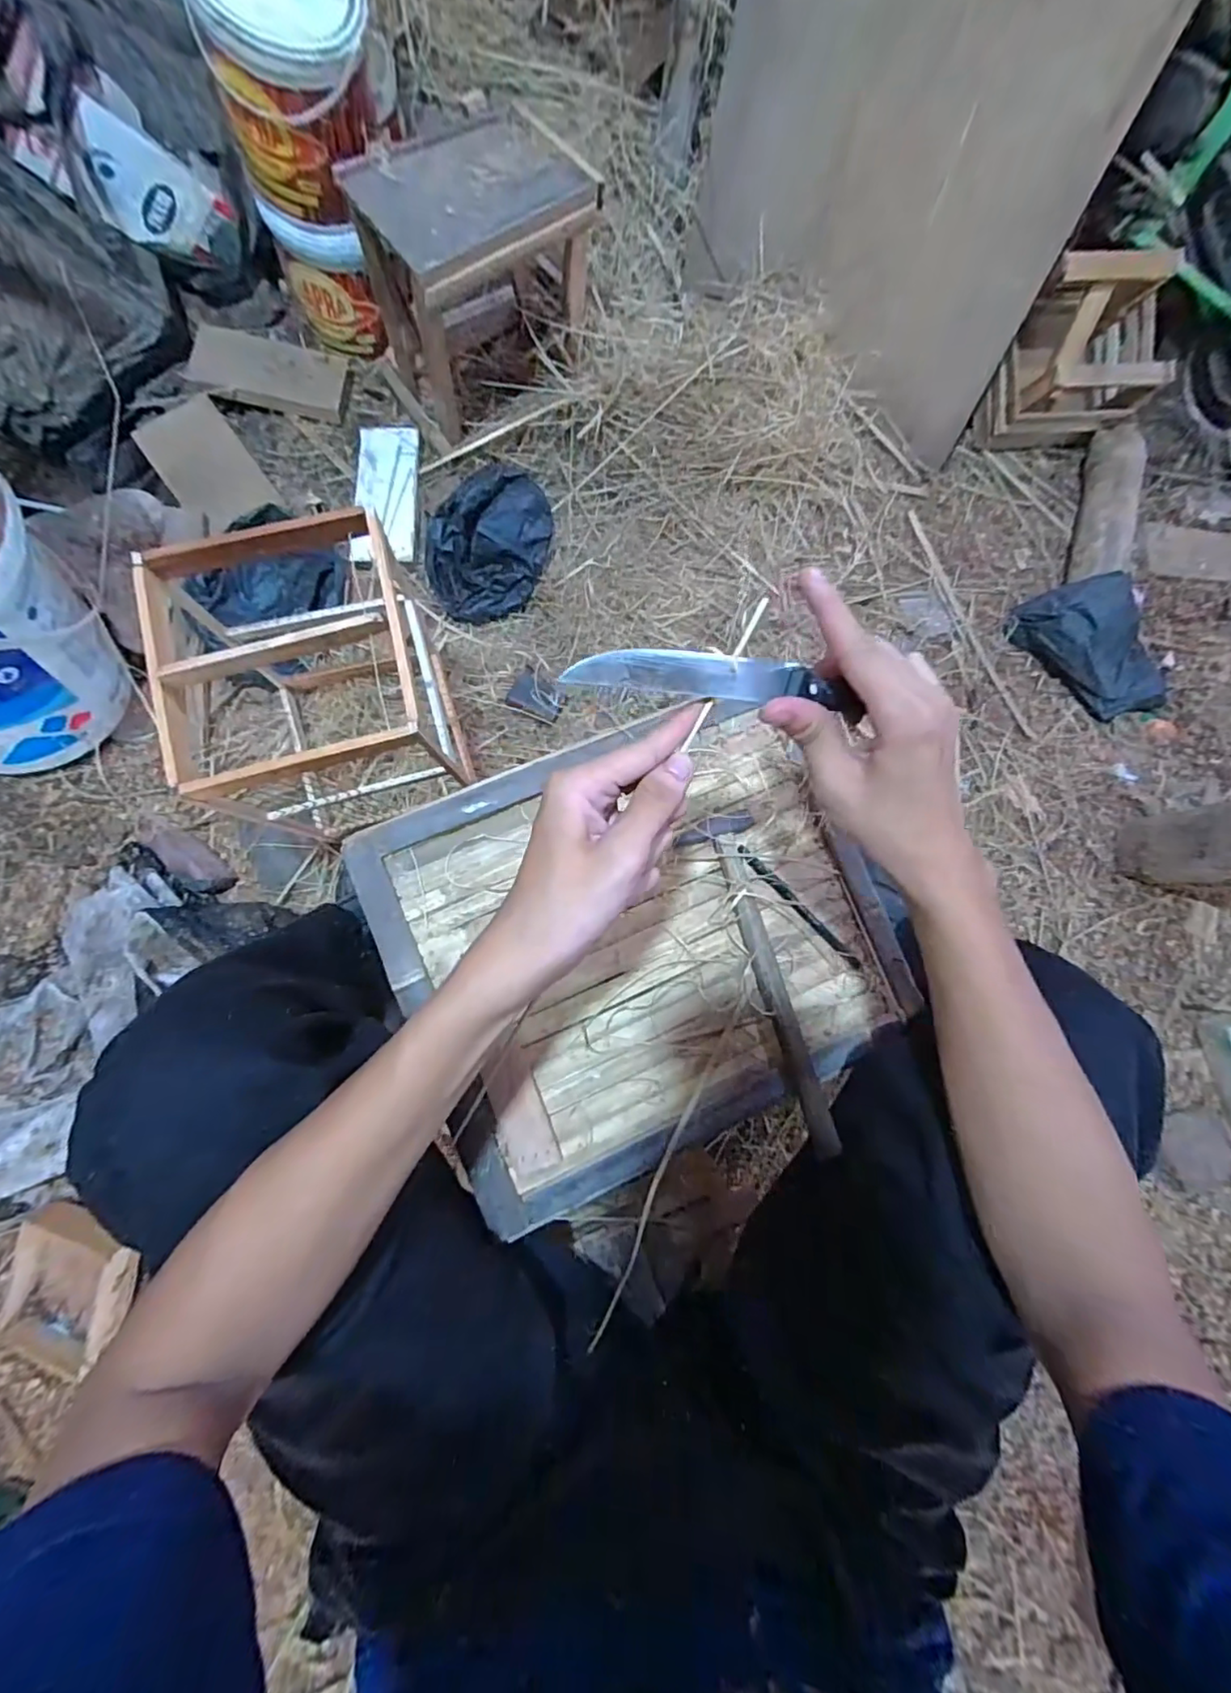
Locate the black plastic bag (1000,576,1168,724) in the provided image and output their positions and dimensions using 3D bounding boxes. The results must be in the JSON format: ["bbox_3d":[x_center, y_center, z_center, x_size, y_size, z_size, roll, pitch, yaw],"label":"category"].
[{"bbox_3d":[0.733,-0.299,0.905,0.118,0.092,0.243,-35,85,-8],"label":"black plastic bag"}]

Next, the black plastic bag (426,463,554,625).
[{"bbox_3d":[-0.191,-0.456,0.890,0.184,0.074,0.214,5,81,-3],"label":"black plastic bag"}]

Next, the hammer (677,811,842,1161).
[{"bbox_3d":[0.130,0.110,0.492,0.057,0.023,0.278,-20,83,-6],"label":"hammer"}]

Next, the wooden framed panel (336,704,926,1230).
[{"bbox_3d":[0.023,0.073,0.498,0.382,0.026,0.332,-24,84,-7],"label":"wooden framed panel"}]

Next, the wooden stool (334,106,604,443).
[{"bbox_3d":[-0.176,-0.772,0.816,0.278,0.237,0.205,-34,85,-8],"label":"wooden stool"}]

